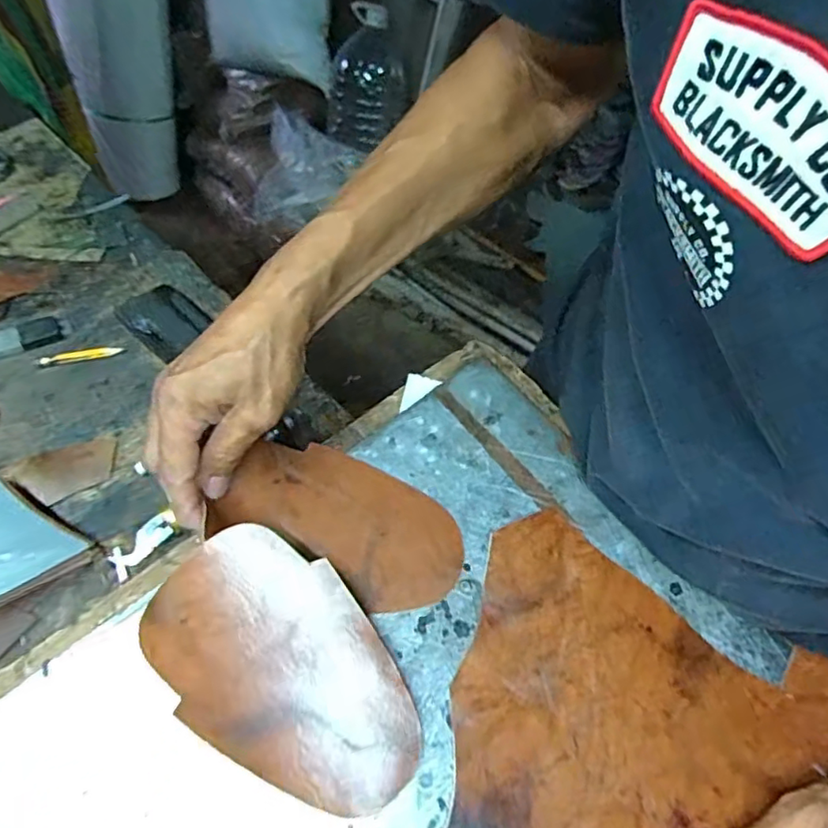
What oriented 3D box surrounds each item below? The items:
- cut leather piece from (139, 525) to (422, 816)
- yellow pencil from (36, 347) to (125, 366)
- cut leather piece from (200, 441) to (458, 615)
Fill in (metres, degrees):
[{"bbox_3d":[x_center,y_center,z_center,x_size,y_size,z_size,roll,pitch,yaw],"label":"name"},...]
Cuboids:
[{"bbox_3d":[-0.065,0.134,0.313,0.156,0.010,0.097,34,77,4],"label":"cut leather piece"},{"bbox_3d":[-0.260,-0.045,0.459,0.060,0.005,0.009,-10,53,-17],"label":"yellow pencil"},{"bbox_3d":[-0.041,0.066,0.368,0.143,0.022,0.081,22,56,11],"label":"cut leather piece"}]

